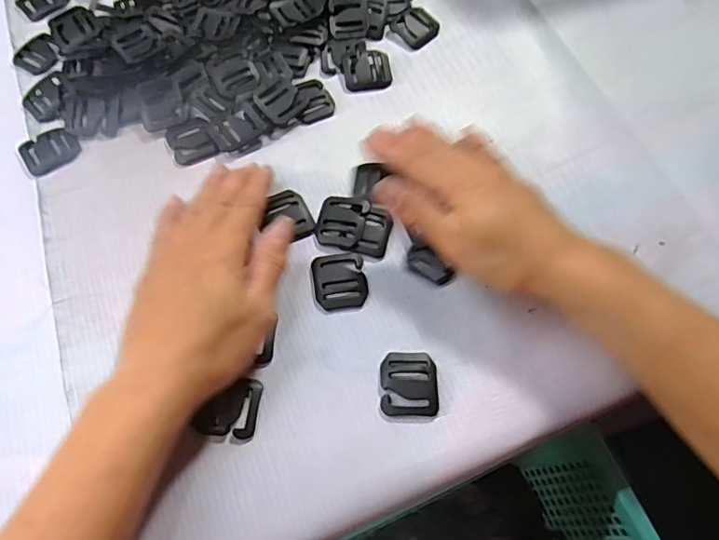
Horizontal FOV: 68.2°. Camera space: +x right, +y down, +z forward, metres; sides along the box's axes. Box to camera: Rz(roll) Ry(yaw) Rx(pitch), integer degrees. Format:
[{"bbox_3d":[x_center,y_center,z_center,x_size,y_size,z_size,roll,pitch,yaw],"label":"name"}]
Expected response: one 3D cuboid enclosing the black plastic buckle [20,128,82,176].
[{"bbox_3d":[-0.207,-0.081,0.355,0.035,0.004,0.030,-36,70,-16],"label":"black plastic buckle"}]

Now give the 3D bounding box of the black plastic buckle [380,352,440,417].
[{"bbox_3d":[0.027,0.061,0.288,0.031,0.004,0.035,1,64,-1],"label":"black plastic buckle"}]

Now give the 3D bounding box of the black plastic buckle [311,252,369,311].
[{"bbox_3d":[-0.012,0.006,0.315,0.031,0.004,0.035,-10,65,-6],"label":"black plastic buckle"}]

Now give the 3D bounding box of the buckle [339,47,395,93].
[{"bbox_3d":[0.006,-0.148,0.389,0.035,0.010,0.032,-6,64,-4],"label":"buckle"}]

